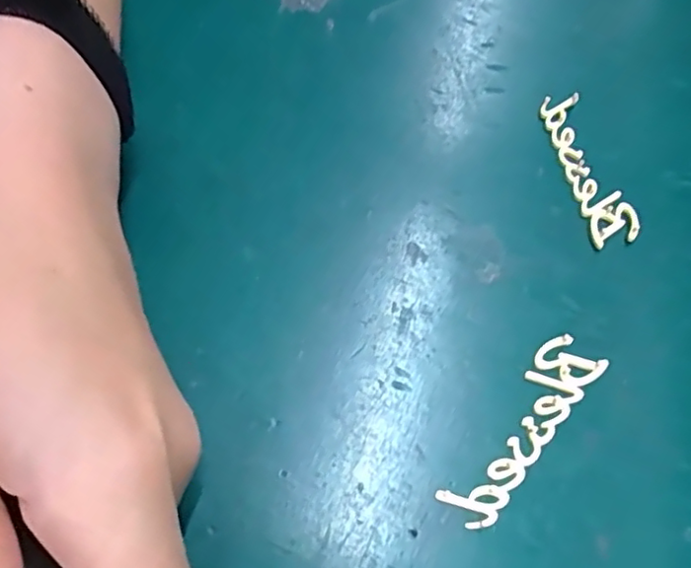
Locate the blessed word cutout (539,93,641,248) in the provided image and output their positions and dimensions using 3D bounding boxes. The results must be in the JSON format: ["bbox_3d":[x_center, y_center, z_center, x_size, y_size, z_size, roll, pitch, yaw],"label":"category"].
[{"bbox_3d":[0.086,-0.042,0.220,0.018,0.006,0.062,-16,65,2],"label":"blessed word cutout"}]

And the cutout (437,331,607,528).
[{"bbox_3d":[0.051,0.040,0.175,0.017,0.004,0.064,39,66,16],"label":"cutout"}]

